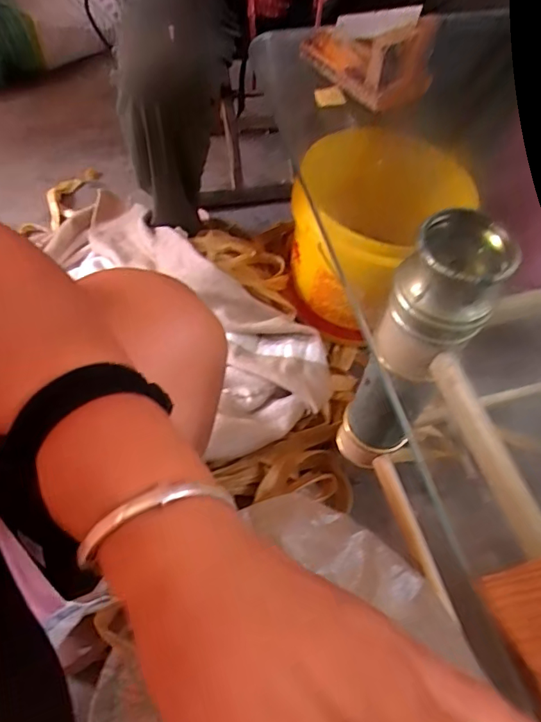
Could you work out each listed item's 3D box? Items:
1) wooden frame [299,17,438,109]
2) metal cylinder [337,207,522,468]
[{"bbox_3d":[0.082,-0.278,0.430,0.058,0.057,0.114,-32,65,-20],"label":"wooden frame"},{"bbox_3d":[0.135,0.008,0.500,0.079,0.351,0.067,35,63,17],"label":"metal cylinder"}]

